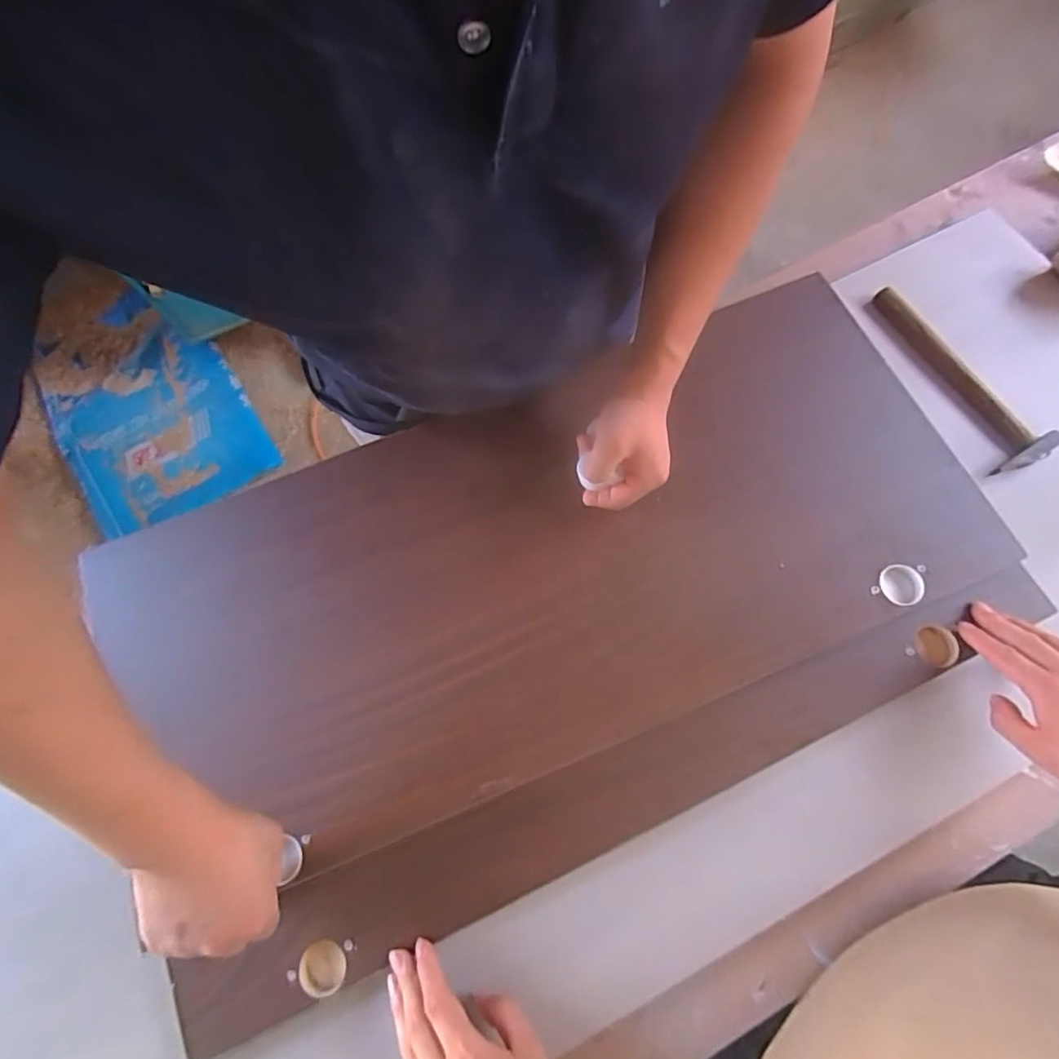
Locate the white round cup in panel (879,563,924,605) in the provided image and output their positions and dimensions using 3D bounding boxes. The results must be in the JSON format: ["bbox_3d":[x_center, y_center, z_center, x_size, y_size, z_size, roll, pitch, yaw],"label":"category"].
[{"bbox_3d":[0.338,0.050,0.510,0.037,0.008,0.036,0,77,-1],"label":"white round cup in panel"}]

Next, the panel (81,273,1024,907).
[{"bbox_3d":[0.015,0.032,0.527,0.783,0.026,0.350,-22,71,-4],"label":"panel"}]

